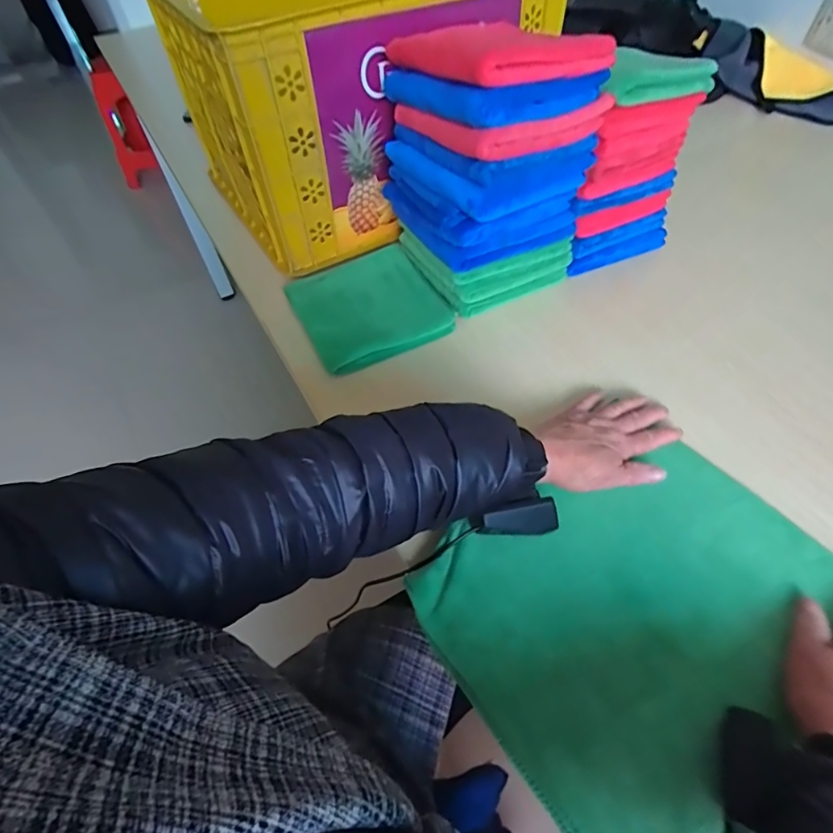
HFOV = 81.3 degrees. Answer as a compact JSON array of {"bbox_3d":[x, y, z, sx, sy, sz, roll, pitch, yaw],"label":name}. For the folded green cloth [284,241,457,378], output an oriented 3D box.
[{"bbox_3d":[-0.064,-0.147,0.610,0.171,0.030,0.181,-24,57,-15],"label":"folded green cloth"}]

